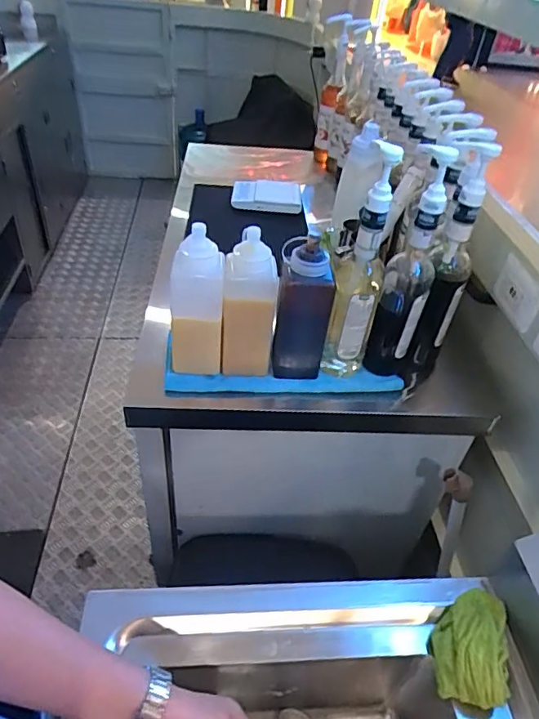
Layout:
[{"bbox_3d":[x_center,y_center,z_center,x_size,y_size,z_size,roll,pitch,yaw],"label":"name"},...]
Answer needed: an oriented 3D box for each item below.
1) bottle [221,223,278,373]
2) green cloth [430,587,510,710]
[{"bbox_3d":[-0.031,-0.082,0.788,0.081,0.240,0.064,6,41,0],"label":"bottle"},{"bbox_3d":[0.213,0.296,0.532,0.068,0.043,0.119,15,42,10],"label":"green cloth"}]

